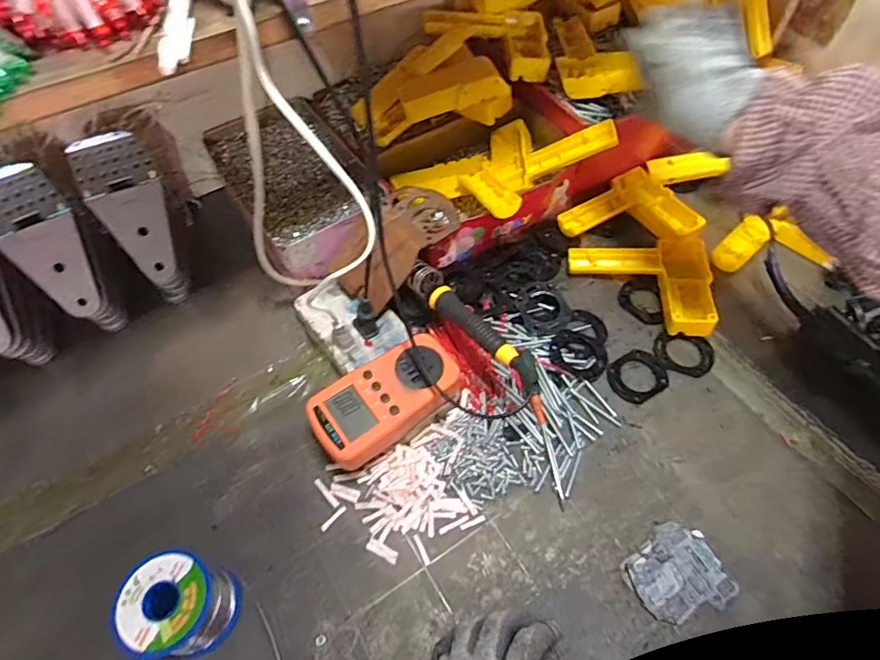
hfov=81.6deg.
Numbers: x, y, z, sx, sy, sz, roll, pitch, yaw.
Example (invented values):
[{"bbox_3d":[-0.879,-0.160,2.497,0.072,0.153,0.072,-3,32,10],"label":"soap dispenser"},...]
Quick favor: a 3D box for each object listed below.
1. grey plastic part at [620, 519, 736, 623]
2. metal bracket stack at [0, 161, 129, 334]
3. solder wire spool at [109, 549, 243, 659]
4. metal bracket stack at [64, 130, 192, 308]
[{"bbox_3d":[0.192,0.198,0.412,0.076,0.006,0.066,-27,63,-15],"label":"grey plastic part"},{"bbox_3d":[-0.364,-0.071,0.487,0.064,0.169,0.037,-33,26,-17],"label":"metal bracket stack"},{"bbox_3d":[-0.191,0.204,0.378,0.067,0.066,0.063,0,59,1],"label":"solder wire spool"},{"bbox_3d":[-0.299,-0.107,0.515,0.065,0.169,0.049,-22,25,-12],"label":"metal bracket stack"}]

